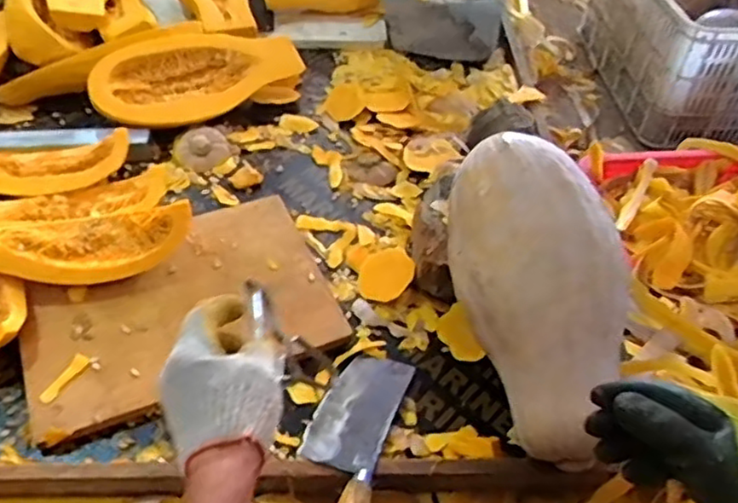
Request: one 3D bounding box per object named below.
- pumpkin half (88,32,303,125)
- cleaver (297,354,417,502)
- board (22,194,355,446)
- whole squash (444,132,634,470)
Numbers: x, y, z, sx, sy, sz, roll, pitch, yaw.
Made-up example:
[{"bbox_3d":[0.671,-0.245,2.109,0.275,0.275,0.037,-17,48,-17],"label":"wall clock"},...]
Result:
[{"bbox_3d":[-0.289,-0.287,1.154,0.336,0.085,0.147,-22,83,-21],"label":"pumpkin half"},{"bbox_3d":[-0.020,0.210,0.742,0.098,0.030,0.273,11,34,5],"label":"cleaver"},{"bbox_3d":[-0.242,0.062,0.867,0.375,0.034,0.264,-19,51,-20],"label":"board"},{"bbox_3d":[0.199,0.040,0.760,0.176,0.139,0.357,-19,80,11],"label":"whole squash"}]

